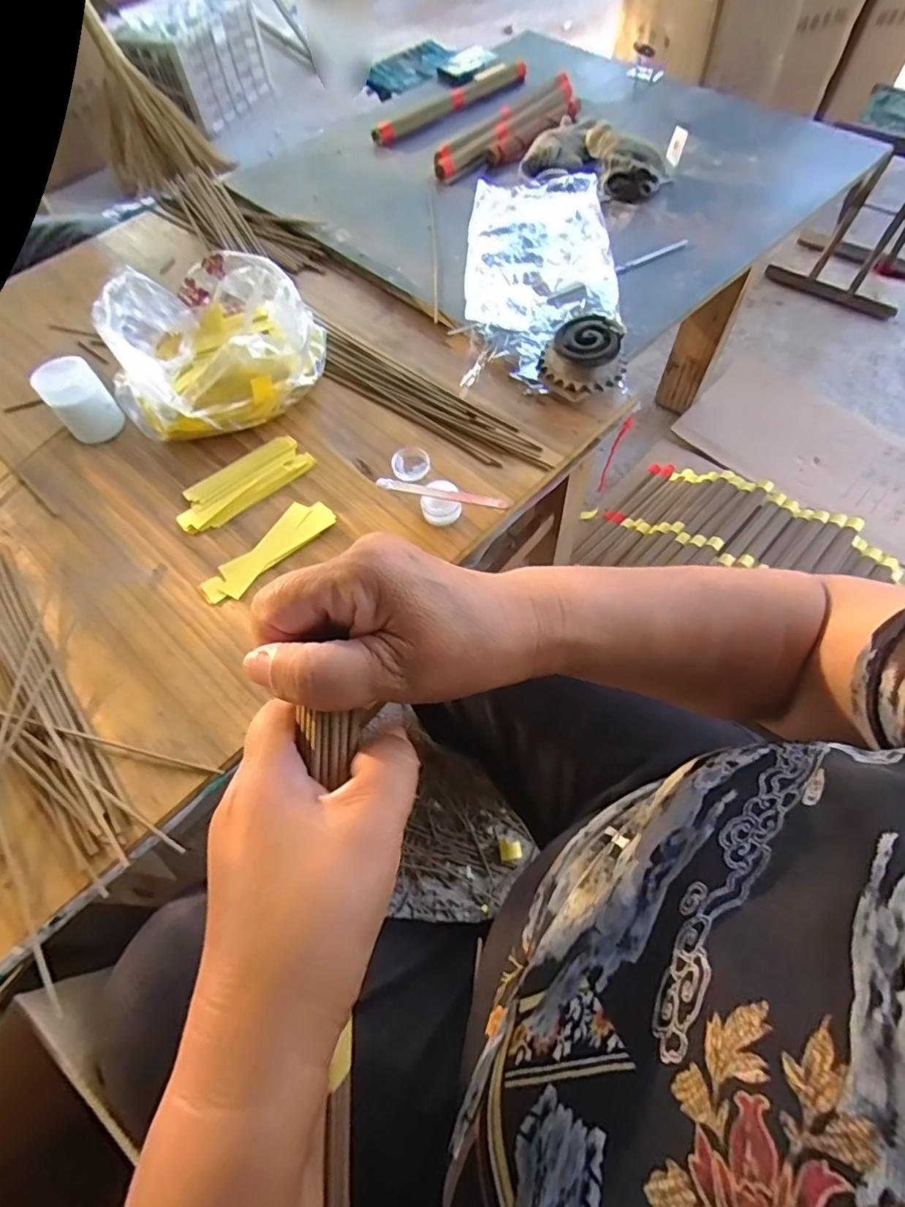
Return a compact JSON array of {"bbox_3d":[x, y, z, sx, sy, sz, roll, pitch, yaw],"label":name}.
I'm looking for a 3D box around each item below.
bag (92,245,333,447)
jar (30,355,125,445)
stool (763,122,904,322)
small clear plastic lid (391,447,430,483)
[{"bbox_3d":[-0.259,-0.278,0.570,0.215,0.085,0.208,-35,66,-15],"label":"bag"},{"bbox_3d":[-0.385,-0.209,0.551,0.053,0.071,0.046,-34,65,-14],"label":"jar"},{"bbox_3d":[0.980,-0.890,1.209,0.298,0.289,0.295,36,69,20],"label":"stool"},{"bbox_3d":[-0.042,-0.141,0.532,0.036,0.010,0.043,9,63,8],"label":"small clear plastic lid"}]

